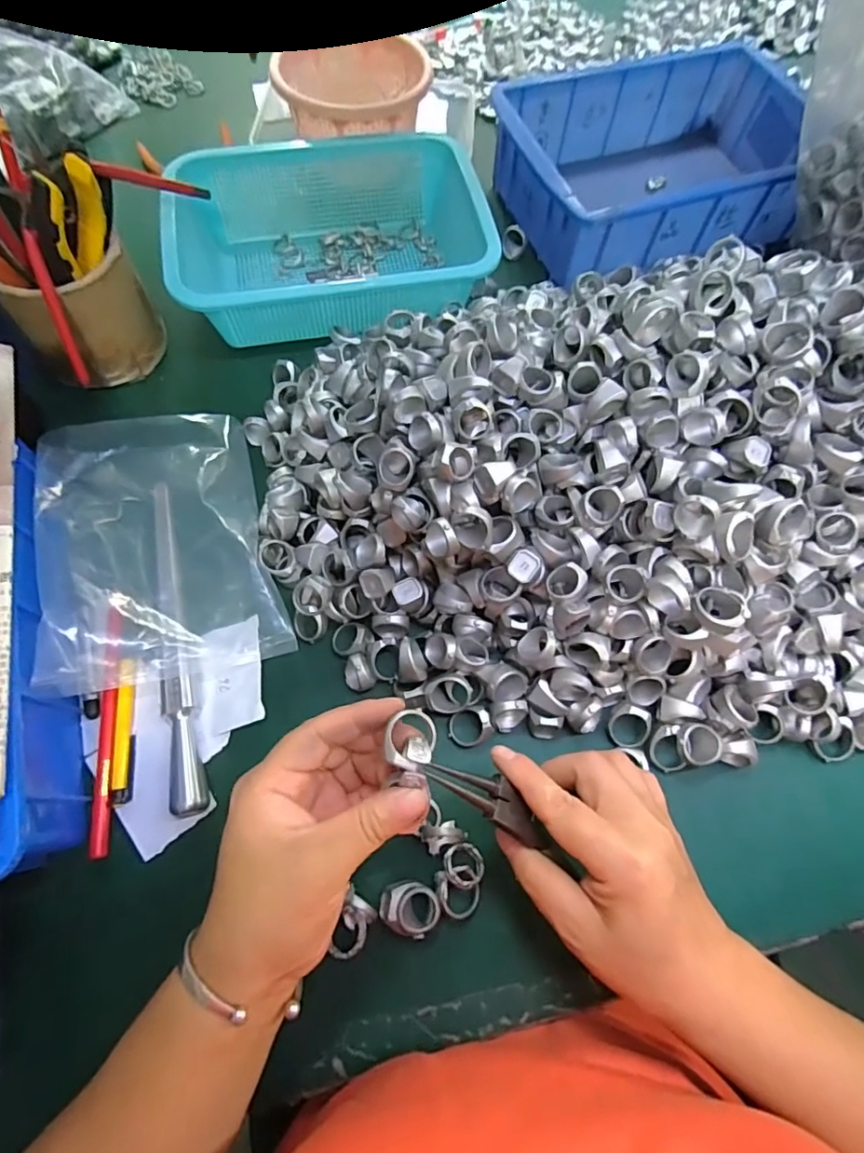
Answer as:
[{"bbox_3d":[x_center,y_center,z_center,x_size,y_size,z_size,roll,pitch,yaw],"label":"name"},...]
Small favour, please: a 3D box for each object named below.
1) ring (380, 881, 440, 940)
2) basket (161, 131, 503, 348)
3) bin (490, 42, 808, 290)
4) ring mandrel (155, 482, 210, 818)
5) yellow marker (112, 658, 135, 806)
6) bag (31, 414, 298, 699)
[{"bbox_3d":[-0.013,0.185,0.300,0.033,0.018,0.025,22,68,8],"label":"ring"},{"bbox_3d":[-0.091,-0.313,0.480,0.259,0.067,0.191,-11,68,-5],"label":"basket"},{"bbox_3d":[0.219,-0.407,0.537,0.284,0.090,0.216,-20,69,-9],"label":"bin"},{"bbox_3d":[-0.173,0.037,0.356,0.018,0.027,0.230,-15,68,-7],"label":"ring mandrel"},{"bbox_3d":[-0.196,0.097,0.338,0.009,0.010,0.087,-6,67,-3],"label":"yellow marker"},{"bbox_3d":[-0.186,-0.031,0.359,0.132,0.037,0.198,-15,68,-7],"label":"bag"}]

